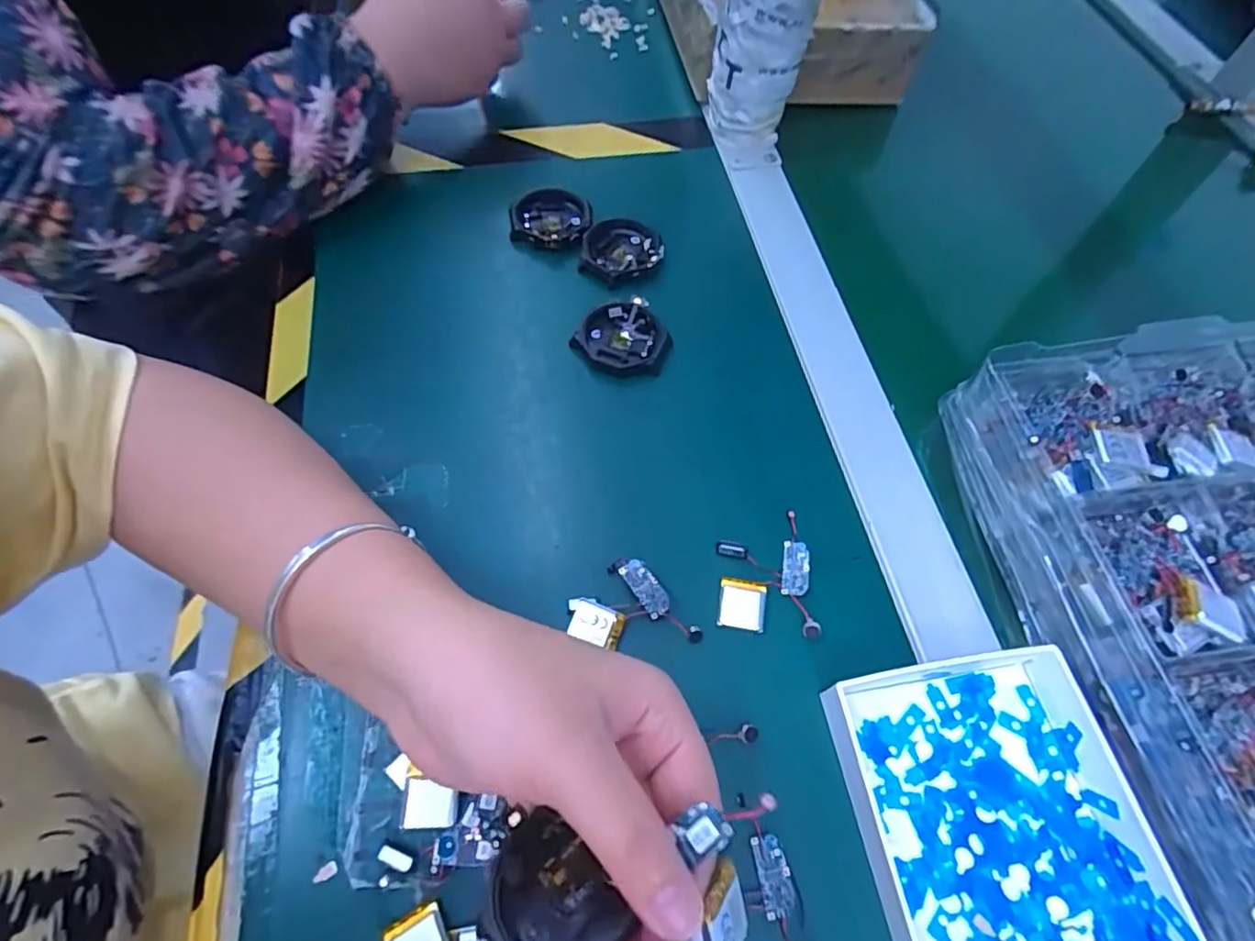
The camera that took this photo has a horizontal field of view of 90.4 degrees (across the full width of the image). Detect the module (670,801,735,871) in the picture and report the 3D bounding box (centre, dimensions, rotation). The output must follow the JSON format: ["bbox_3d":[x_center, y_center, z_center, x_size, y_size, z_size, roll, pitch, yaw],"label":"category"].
[{"bbox_3d":[0.022,0.106,0.181,0.015,0.004,0.011,-27,65,-15],"label":"module"}]

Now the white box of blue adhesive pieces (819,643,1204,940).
[{"bbox_3d":[0.152,0.166,0.230,0.105,0.022,0.185,-7,62,-5],"label":"white box of blue adhesive pieces"}]

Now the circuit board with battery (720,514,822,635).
[{"bbox_3d":[0.067,0.048,0.301,0.045,0.004,0.060,4,61,1],"label":"circuit board with battery"}]

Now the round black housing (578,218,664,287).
[{"bbox_3d":[-0.005,-0.140,0.400,0.050,0.014,0.047,1,61,-1],"label":"round black housing"}]

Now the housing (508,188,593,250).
[{"bbox_3d":[-0.051,-0.168,0.417,0.053,0.010,0.053,1,61,-1],"label":"housing"}]

